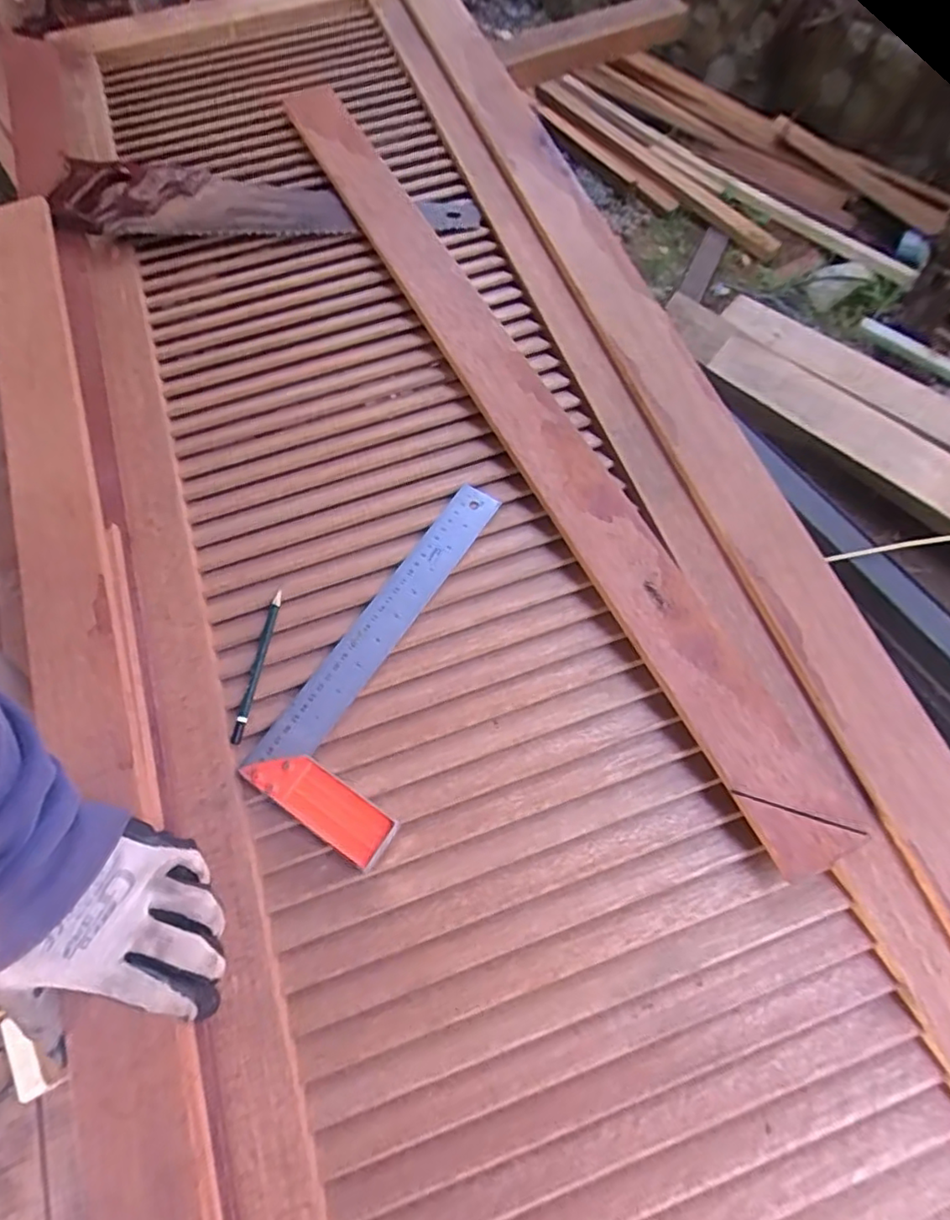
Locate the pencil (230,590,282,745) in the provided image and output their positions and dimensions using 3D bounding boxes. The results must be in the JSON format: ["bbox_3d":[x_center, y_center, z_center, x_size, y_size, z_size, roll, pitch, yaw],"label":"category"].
[{"bbox_3d":[-0.175,0.045,0.486,0.011,0.013,0.124,7,69,5],"label":"pencil"}]

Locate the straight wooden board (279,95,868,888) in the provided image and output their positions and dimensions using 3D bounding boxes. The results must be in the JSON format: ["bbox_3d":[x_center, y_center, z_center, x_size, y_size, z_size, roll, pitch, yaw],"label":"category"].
[{"bbox_3d":[0.017,-0.220,0.575,0.071,0.041,0.960,-26,70,-8],"label":"straight wooden board"}]

